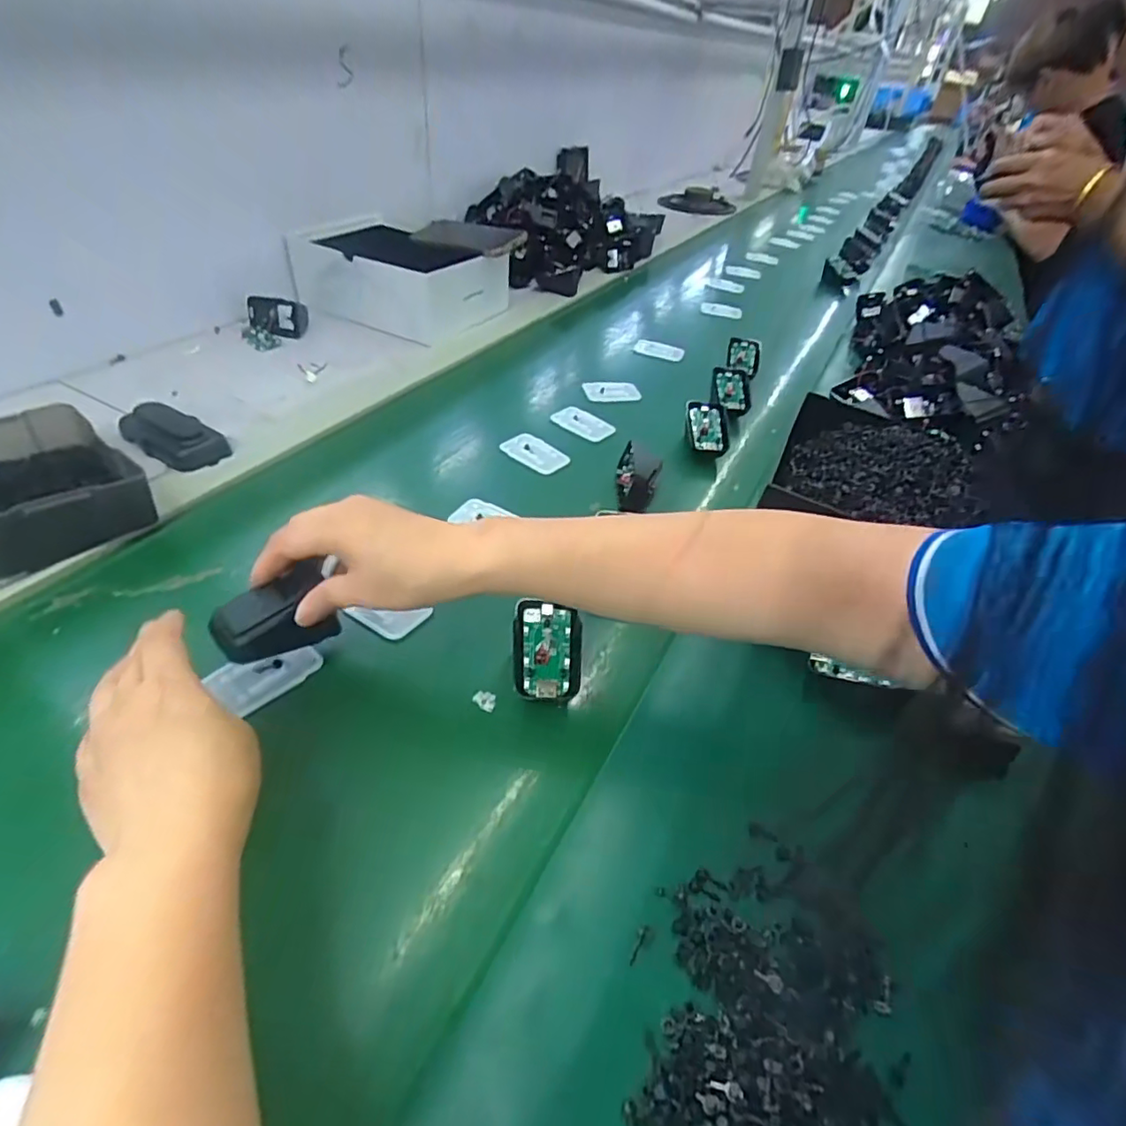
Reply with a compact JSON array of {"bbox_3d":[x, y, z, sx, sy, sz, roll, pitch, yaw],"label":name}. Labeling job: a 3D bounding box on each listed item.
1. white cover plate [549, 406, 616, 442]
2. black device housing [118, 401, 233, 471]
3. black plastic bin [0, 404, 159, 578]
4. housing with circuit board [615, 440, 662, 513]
[{"bbox_3d":[0.022,-0.160,0.659,0.070,0.008,0.036,35,49,26],"label":"white cover plate"},{"bbox_3d":[-0.364,-0.122,0.541,0.102,0.031,0.049,26,46,18],"label":"black device housing"},{"bbox_3d":[-0.409,-0.062,0.448,0.156,0.052,0.114,35,49,26],"label":"black plastic bin"},{"bbox_3d":[0.072,-0.084,0.560,0.039,0.032,0.083,10,43,2],"label":"housing with circuit board"}]

